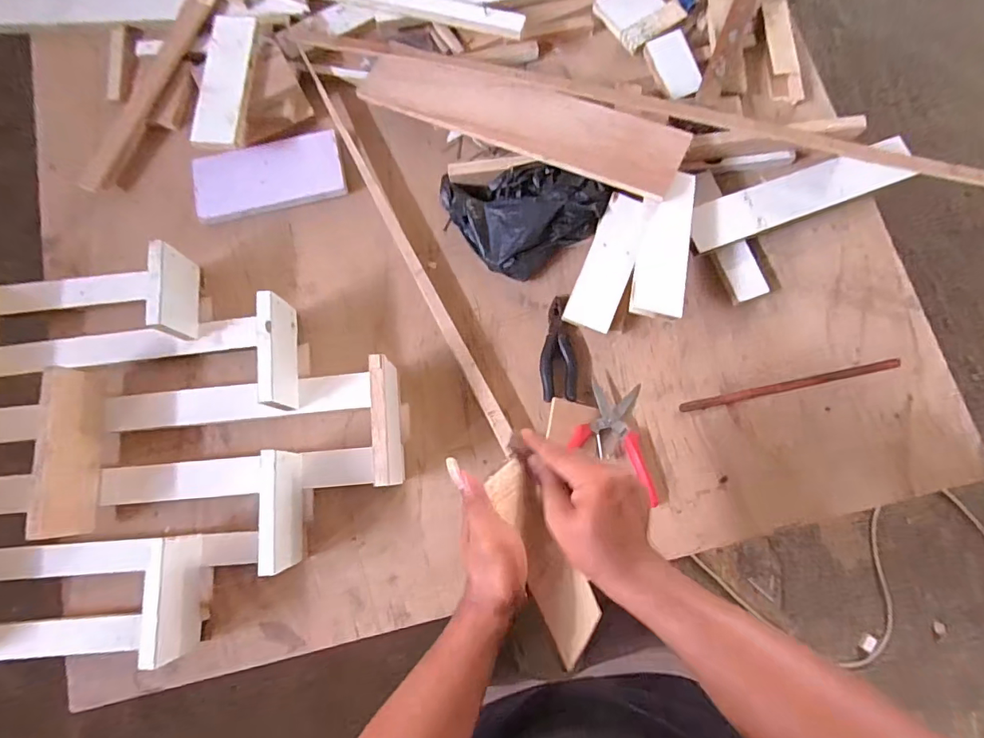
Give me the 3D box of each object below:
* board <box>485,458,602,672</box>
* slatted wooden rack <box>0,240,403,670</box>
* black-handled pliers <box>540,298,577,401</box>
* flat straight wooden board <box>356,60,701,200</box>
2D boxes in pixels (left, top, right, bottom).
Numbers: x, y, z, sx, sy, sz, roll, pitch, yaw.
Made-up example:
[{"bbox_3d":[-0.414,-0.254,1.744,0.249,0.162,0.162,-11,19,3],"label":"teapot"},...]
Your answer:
[{"bbox_3d":[0.052,0.173,0.460,0.063,0.010,0.192,-31,102,-40],"label":"board"},{"bbox_3d":[-0.406,0.096,0.633,0.573,0.100,0.493,-4,77,0],"label":"slatted wooden rack"},{"bbox_3d":[0.089,-0.030,0.695,0.048,0.011,0.147,-4,77,0],"label":"black-handled pliers"},{"bbox_3d":[0.038,-0.366,0.723,0.468,0.027,0.103,24,90,10],"label":"flat straight wooden board"}]

